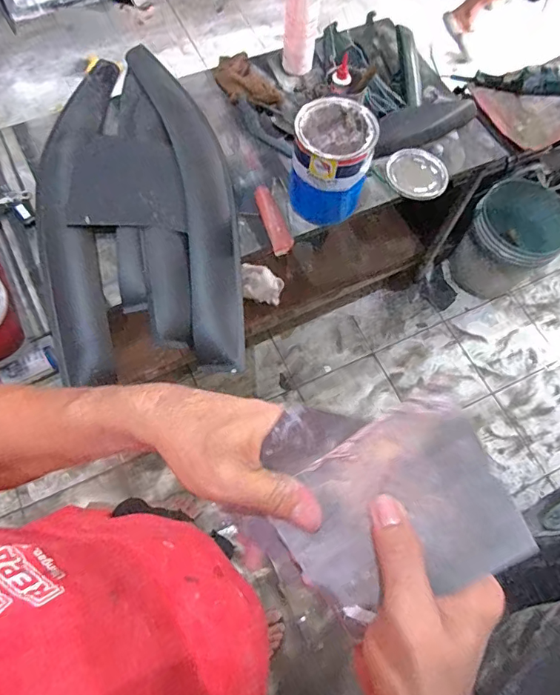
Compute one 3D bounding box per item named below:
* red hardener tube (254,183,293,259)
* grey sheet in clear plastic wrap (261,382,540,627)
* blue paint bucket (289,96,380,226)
[{"bbox_3d":[-0.015,-0.287,1.041,0.047,0.034,0.160,-18,70,-10],"label":"red hardener tube"},{"bbox_3d":[0.052,0.085,0.266,0.130,0.023,0.117,-32,76,20],"label":"grey sheet in clear plastic wrap"},{"bbox_3d":[0.109,-0.397,1.016,0.162,0.216,0.179,14,67,3],"label":"blue paint bucket"}]

